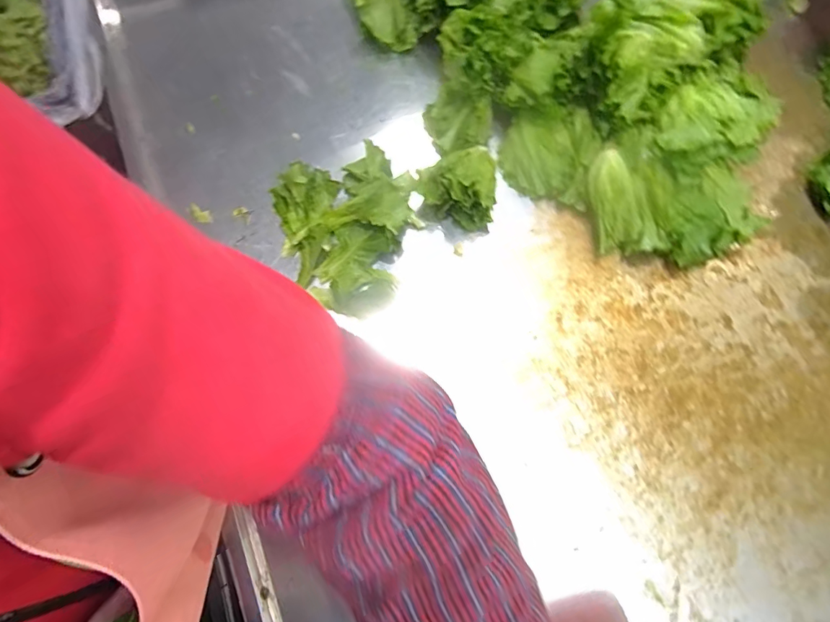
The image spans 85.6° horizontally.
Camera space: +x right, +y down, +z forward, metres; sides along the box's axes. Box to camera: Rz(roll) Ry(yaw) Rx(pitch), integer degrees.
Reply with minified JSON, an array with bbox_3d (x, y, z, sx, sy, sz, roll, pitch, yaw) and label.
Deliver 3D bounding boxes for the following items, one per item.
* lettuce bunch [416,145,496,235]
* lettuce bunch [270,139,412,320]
[{"bbox_3d":[0.053,-0.160,0.535,0.094,0.083,0.106,7,77,2],"label":"lettuce bunch"},{"bbox_3d":[-0.079,-0.098,0.530,0.156,0.060,0.182,-18,77,-4],"label":"lettuce bunch"}]

